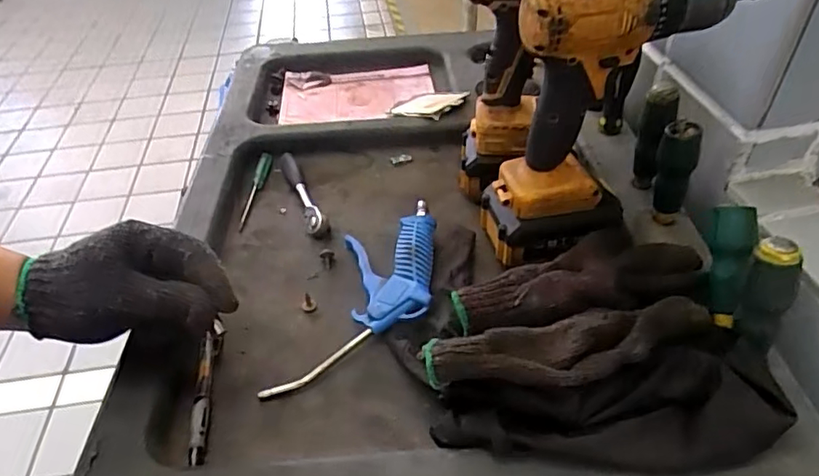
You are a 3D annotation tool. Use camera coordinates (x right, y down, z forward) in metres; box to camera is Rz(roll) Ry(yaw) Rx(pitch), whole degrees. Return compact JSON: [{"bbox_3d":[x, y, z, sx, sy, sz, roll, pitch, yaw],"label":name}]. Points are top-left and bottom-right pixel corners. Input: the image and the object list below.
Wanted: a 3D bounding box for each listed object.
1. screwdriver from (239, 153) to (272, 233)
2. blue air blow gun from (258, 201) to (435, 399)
[{"bbox_3d":[-0.168,-0.054,0.610,0.011,0.016,0.116,2,43,6],"label":"screwdriver"},{"bbox_3d":[-0.031,0.042,0.489,0.097,0.028,0.218,6,44,10],"label":"blue air blow gun"}]

